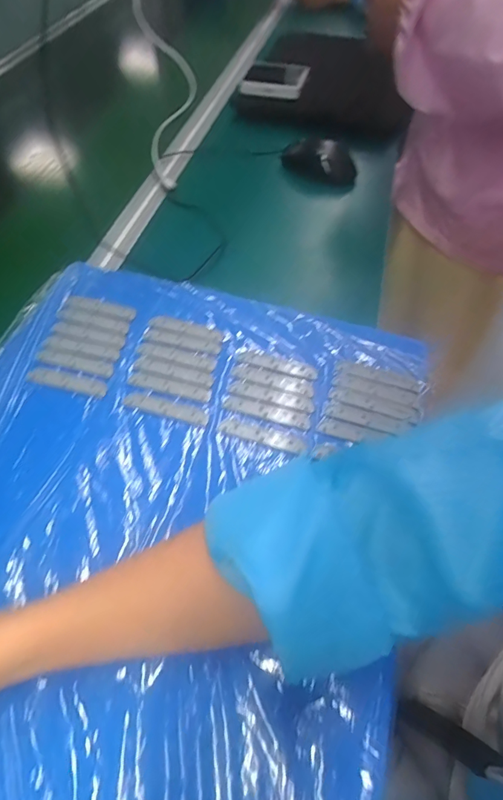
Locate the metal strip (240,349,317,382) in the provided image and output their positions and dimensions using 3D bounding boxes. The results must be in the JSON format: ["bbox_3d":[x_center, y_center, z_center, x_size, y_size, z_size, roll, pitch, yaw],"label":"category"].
[{"bbox_3d":[0.025,-0.035,0.434,0.078,0.004,0.016,18,55,13],"label":"metal strip"}]

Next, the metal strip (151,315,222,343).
[{"bbox_3d":[-0.066,-0.073,0.459,0.078,0.004,0.016,14,55,10],"label":"metal strip"}]

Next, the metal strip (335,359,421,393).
[{"bbox_3d":[0.119,-0.024,0.426,0.078,0.004,0.017,17,55,12],"label":"metal strip"}]

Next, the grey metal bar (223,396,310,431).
[{"bbox_3d":[0.014,0.010,0.403,0.077,0.004,0.014,15,55,11],"label":"grey metal bar"}]

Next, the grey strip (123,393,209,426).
[{"bbox_3d":[-0.076,0.006,0.404,0.078,0.004,0.016,16,55,11],"label":"grey strip"}]

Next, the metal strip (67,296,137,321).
[{"bbox_3d":[-0.158,-0.098,0.476,0.077,0.004,0.018,15,55,11],"label":"metal strip"}]

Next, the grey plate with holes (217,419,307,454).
[{"bbox_3d":[0.009,0.031,0.389,0.075,0.004,0.017,15,55,11],"label":"grey plate with holes"}]

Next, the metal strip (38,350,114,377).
[{"bbox_3d":[-0.167,-0.036,0.431,0.074,0.004,0.016,11,54,8],"label":"metal strip"}]

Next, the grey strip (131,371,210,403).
[{"bbox_3d":[-0.075,-0.013,0.417,0.079,0.004,0.016,13,55,9],"label":"grey strip"}]

